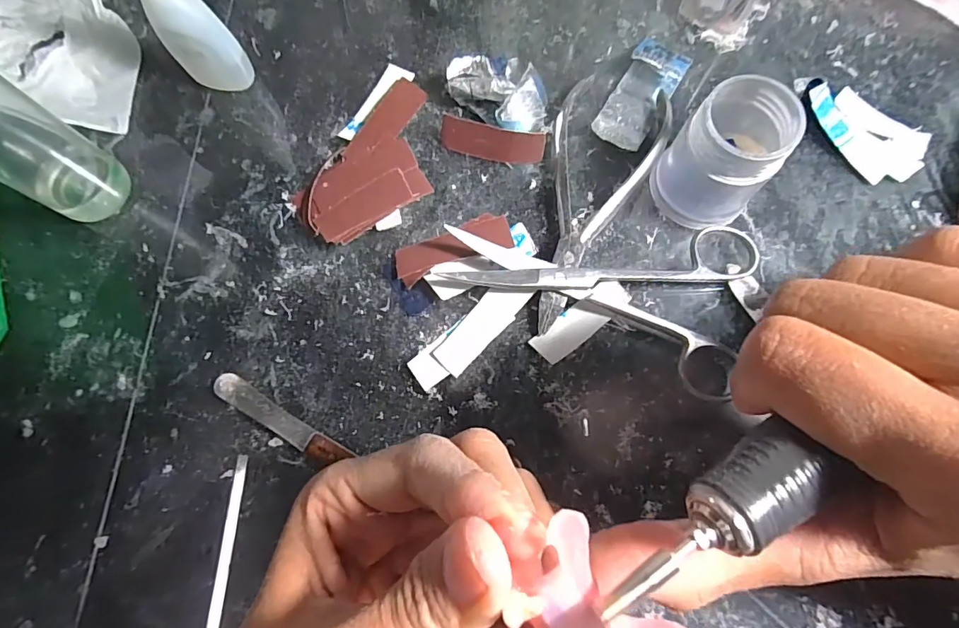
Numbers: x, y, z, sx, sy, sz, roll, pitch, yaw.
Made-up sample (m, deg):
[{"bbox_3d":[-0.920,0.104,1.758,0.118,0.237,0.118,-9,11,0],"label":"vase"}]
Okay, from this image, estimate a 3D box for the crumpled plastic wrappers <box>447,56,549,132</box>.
[{"bbox_3d":[0.010,-0.106,0.224,0.035,0.022,0.051,-40,79,-8],"label":"crumpled plastic wrappers"}]

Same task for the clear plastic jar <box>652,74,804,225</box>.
[{"bbox_3d":[0.103,-0.066,0.196,0.042,0.052,0.040,0,76,1],"label":"clear plastic jar"}]

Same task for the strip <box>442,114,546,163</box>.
[{"bbox_3d":[0.006,-0.082,0.222,0.049,0.016,0.006,15,42,8],"label":"strip"}]

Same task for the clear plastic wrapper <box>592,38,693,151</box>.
[{"bbox_3d":[0.078,-0.107,0.228,0.027,0.013,0.055,29,78,8],"label":"clear plastic wrapper"}]

